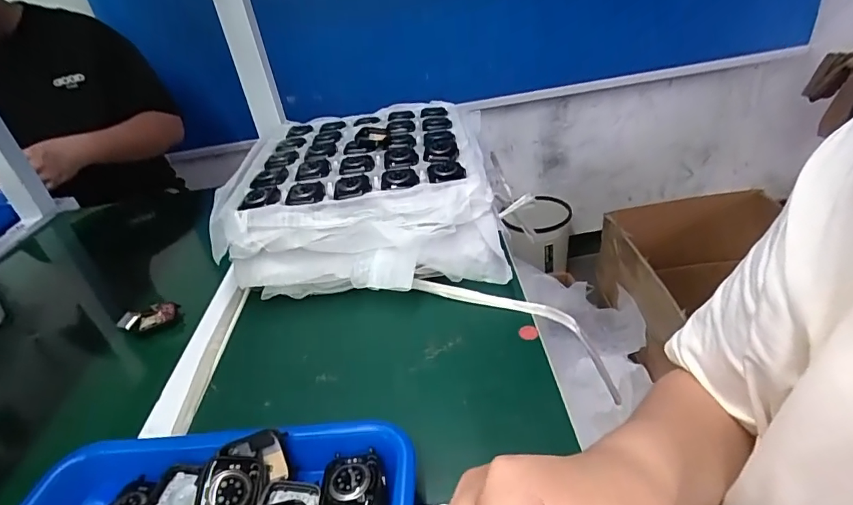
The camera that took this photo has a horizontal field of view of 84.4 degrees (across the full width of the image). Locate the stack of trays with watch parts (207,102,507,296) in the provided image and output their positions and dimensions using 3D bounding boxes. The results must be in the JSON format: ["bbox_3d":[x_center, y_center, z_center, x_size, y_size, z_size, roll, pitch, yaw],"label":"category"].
[{"bbox_3d":[-0.067,-0.057,0.539,0.287,0.121,0.250,-6,33,7],"label":"stack of trays with watch parts"}]

